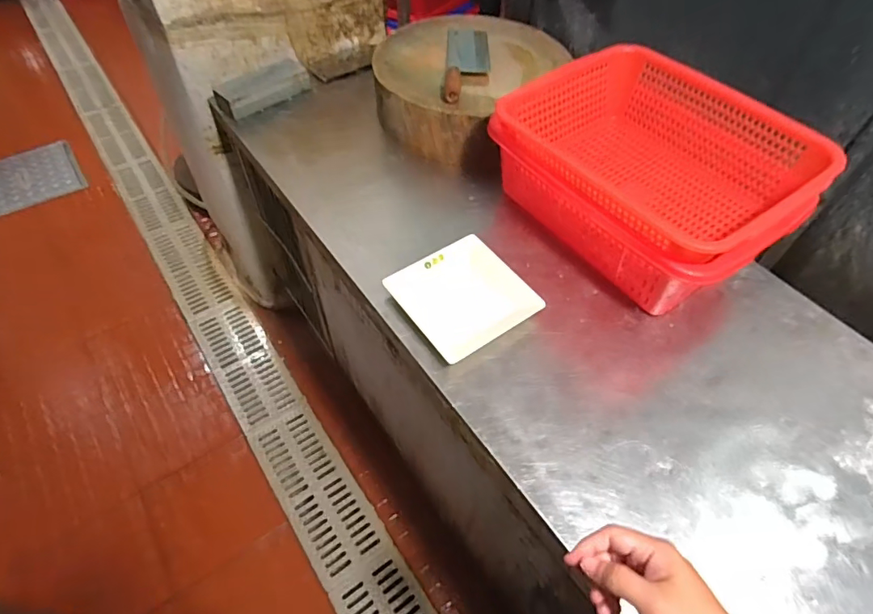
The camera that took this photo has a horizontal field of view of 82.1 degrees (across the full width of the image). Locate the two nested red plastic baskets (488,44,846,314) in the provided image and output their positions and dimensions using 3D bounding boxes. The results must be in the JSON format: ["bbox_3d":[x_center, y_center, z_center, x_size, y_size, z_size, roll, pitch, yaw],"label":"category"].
[{"bbox_3d":[0.331,-0.206,0.833,0.333,0.224,0.421,-27,59,-20],"label":"two nested red plastic baskets"}]

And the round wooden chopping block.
[{"bbox_3d":[0.026,-0.479,1.094,0.340,0.153,0.402,23,56,14],"label":"round wooden chopping block"}]

